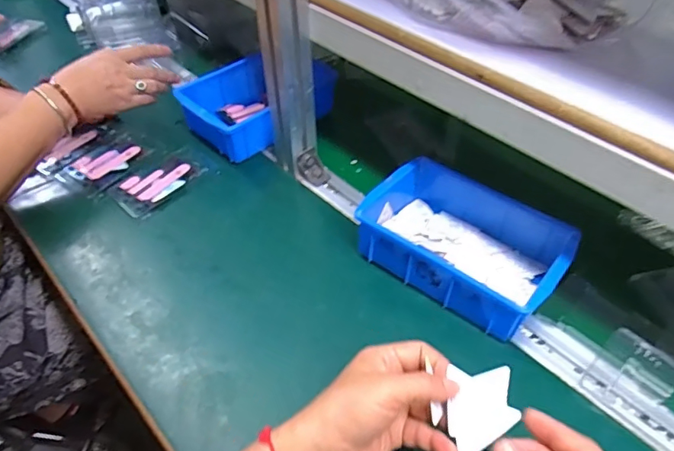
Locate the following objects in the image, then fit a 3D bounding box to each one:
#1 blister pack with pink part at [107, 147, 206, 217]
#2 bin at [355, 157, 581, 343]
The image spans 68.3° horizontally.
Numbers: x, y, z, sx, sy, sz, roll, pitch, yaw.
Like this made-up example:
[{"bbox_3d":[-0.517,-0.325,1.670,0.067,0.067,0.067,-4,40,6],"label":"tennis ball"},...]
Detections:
[{"bbox_3d":[-0.229,-0.062,0.645,0.074,0.009,0.123,34,54,28],"label":"blister pack with pink part"},{"bbox_3d":[0.139,0.015,0.538,0.202,0.063,0.152,32,57,27],"label":"bin"}]

